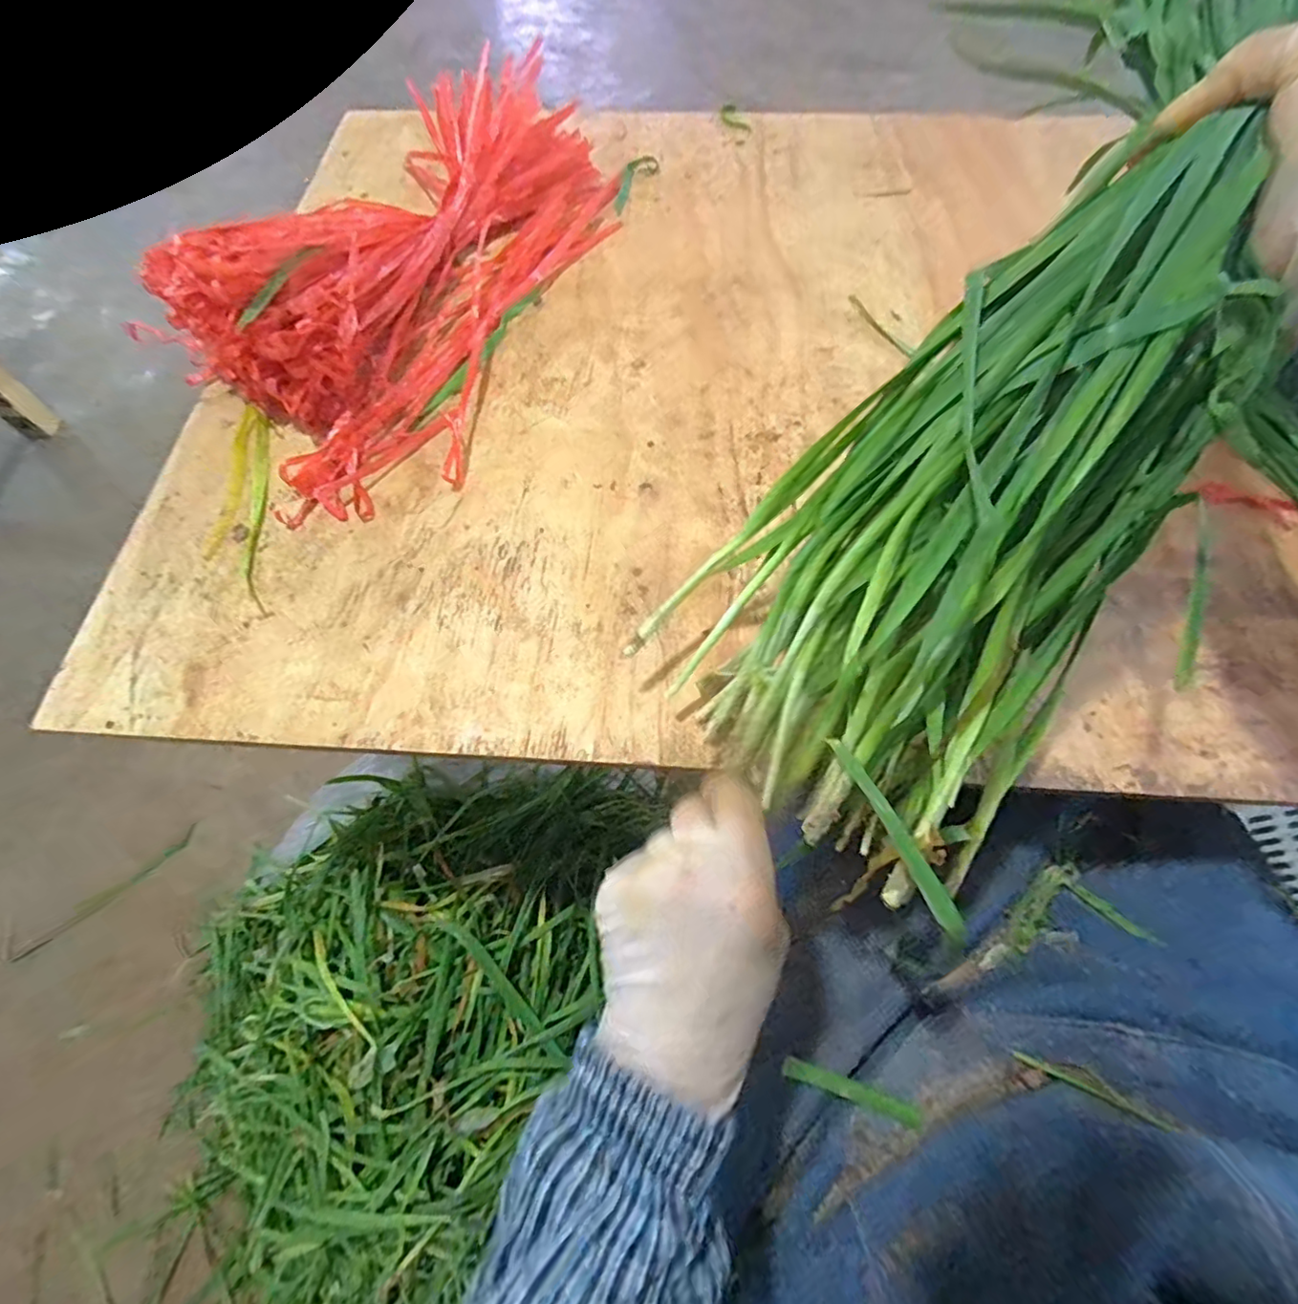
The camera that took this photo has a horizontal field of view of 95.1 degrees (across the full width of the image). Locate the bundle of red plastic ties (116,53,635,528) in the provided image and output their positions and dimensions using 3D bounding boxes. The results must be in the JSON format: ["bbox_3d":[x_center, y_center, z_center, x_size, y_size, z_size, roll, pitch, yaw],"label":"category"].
[{"bbox_3d":[-0.160,-0.277,0.415,0.183,0.080,0.394,17,66,10],"label":"bundle of red plastic ties"}]

